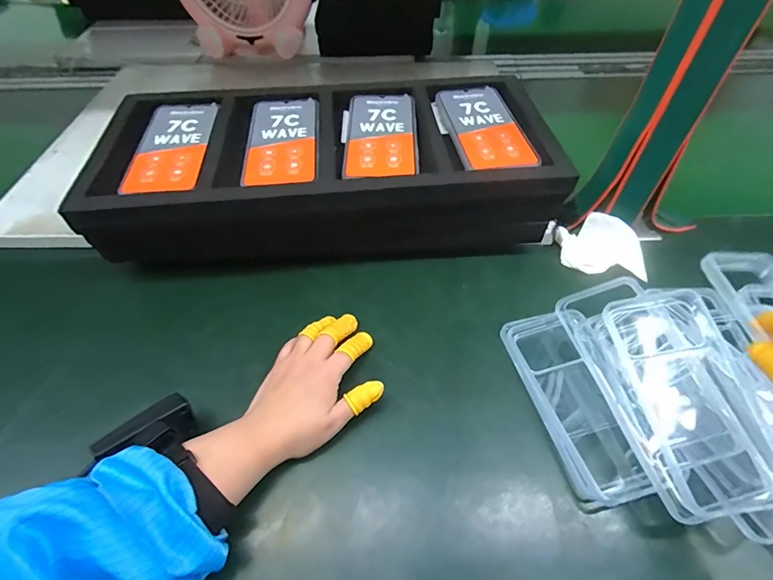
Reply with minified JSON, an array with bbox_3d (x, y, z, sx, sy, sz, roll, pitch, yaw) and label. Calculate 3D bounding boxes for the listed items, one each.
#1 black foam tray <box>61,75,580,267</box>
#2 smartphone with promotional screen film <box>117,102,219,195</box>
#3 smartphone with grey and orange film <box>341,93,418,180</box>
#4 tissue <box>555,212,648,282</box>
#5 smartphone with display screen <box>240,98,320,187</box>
[{"bbox_3d":[-0.064,-0.138,0.493,0.468,0.111,0.217,-5,51,-4],"label":"black foam tray"},{"bbox_3d":[-0.230,-0.159,0.451,0.070,0.007,0.171,-4,51,-3],"label":"smartphone with promotional screen film"},{"bbox_3d":[-0.009,-0.177,0.468,0.083,0.007,0.172,0,51,0],"label":"smartphone with grey and orange film"},{"bbox_3d":[0.248,-0.051,0.471,0.094,0.035,0.064,2,51,2],"label":"tissue"},{"bbox_3d":[-0.113,-0.166,0.456,0.075,0.009,0.161,-4,51,-3],"label":"smartphone with display screen"}]

